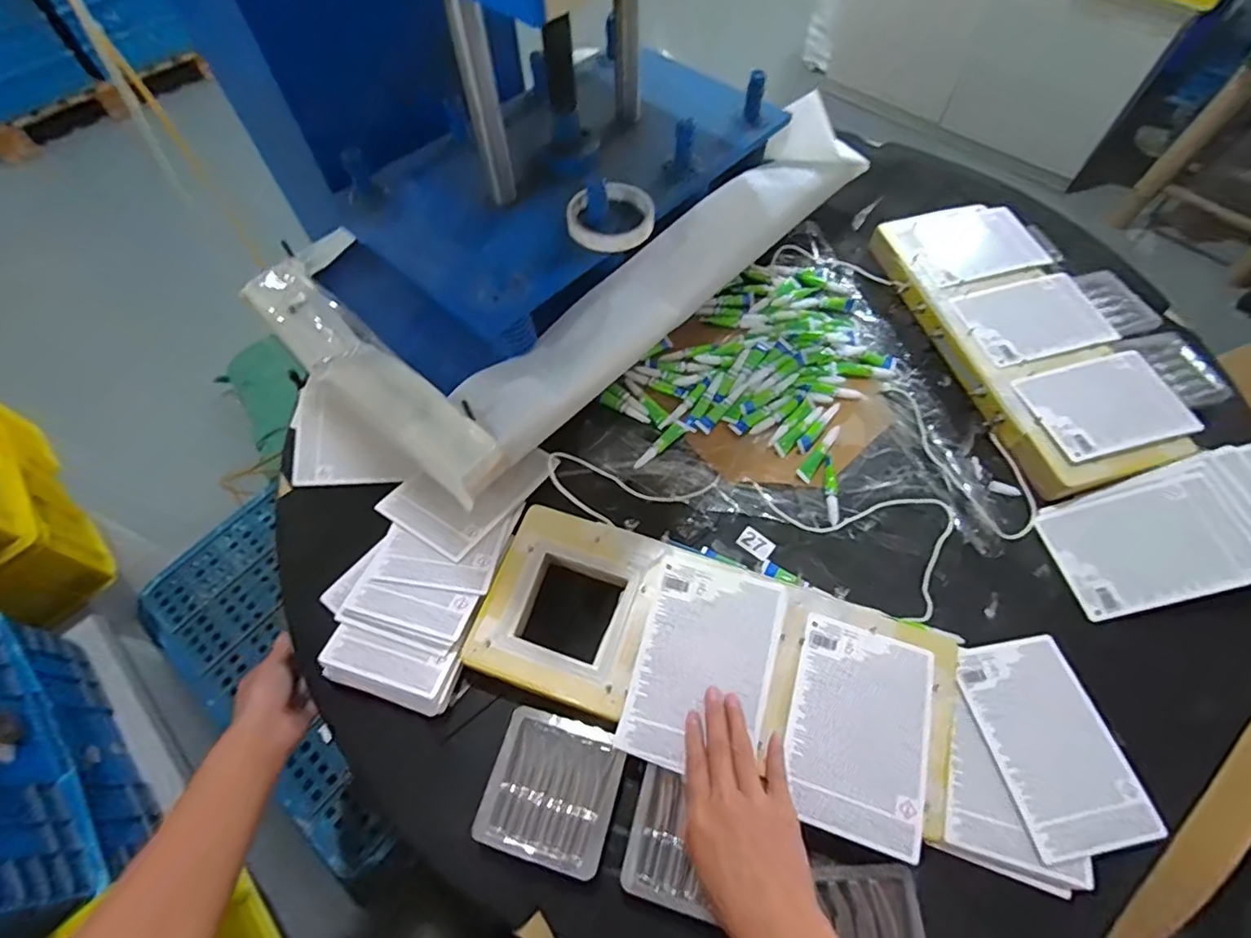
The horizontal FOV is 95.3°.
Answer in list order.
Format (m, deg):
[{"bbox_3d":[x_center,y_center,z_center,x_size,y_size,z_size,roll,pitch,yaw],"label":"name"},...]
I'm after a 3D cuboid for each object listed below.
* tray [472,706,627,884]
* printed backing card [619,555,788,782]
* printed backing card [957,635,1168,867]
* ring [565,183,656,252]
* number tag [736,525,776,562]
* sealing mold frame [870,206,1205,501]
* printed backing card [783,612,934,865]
[{"bbox_3d":[-0.060,0.265,0.473,0.103,0.012,0.106,15,61,8],"label":"tray"},{"bbox_3d":[0.071,0.172,0.498,0.119,0.010,0.170,16,71,6],"label":"printed backing card"},{"bbox_3d":[0.379,0.240,0.507,0.110,0.012,0.169,-9,57,-6],"label":"printed backing card"},{"bbox_3d":[-0.016,-0.268,0.603,0.092,0.024,0.080,-2,60,-1],"label":"ring"},{"bbox_3d":[0.139,0.080,0.609,0.037,0.004,0.025,37,67,19],"label":"number tag"},{"bbox_3d":[0.497,-0.180,0.717,0.209,0.036,0.434,-14,61,-8],"label":"sealing mold frame"},{"bbox_3d":[0.200,0.219,0.487,0.114,0.005,0.168,16,62,9],"label":"printed backing card"}]

